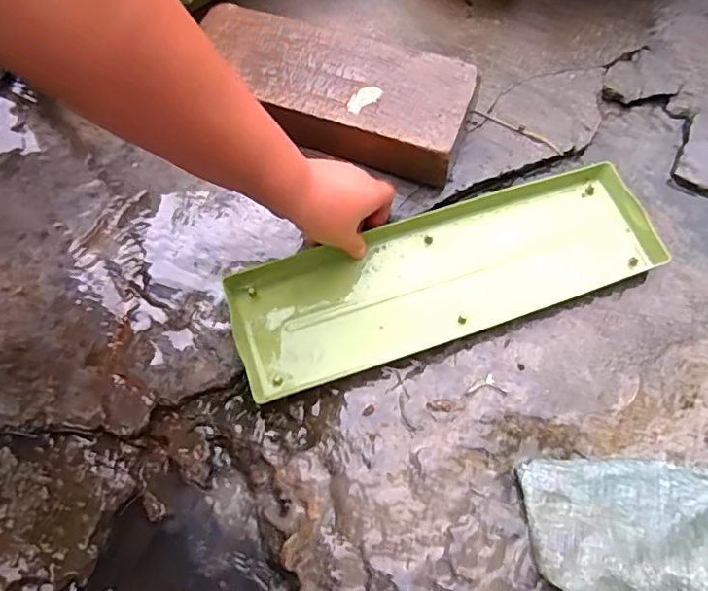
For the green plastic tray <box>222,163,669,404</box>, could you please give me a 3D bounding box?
[{"bbox_3d":[0.088,-0.020,0.535,0.410,0.031,0.128,-18,69,-6],"label":"green plastic tray"}]

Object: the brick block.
[{"bbox_3d":[-0.024,-0.207,0.569,0.276,0.070,0.127,18,67,6],"label":"brick block"}]

